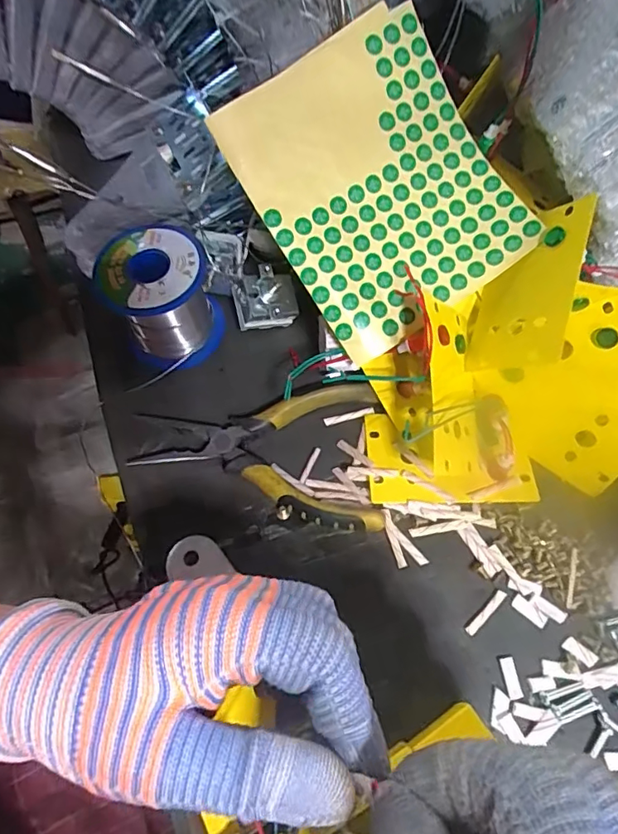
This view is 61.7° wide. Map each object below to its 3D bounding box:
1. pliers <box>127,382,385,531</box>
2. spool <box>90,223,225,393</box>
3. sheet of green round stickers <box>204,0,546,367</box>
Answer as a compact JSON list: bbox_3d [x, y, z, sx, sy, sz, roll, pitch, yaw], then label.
[{"bbox_3d":[-0.031,0.021,0.306,0.142,0.015,0.086,1,64,2],"label":"pliers"},{"bbox_3d":[-0.092,-0.074,0.327,0.065,0.062,0.070,-14,65,-6],"label":"spool"},{"bbox_3d":[0.041,-0.129,0.287,0.130,0.017,0.154,-34,100,-7],"label":"sheet of green round stickers"}]

